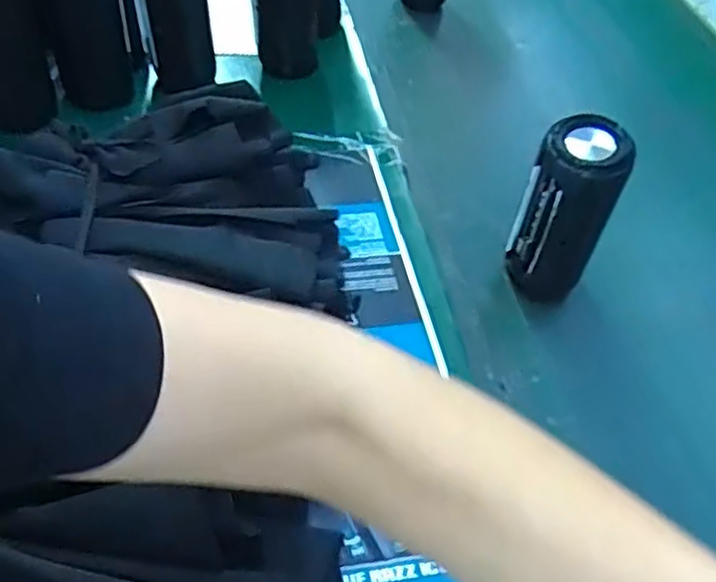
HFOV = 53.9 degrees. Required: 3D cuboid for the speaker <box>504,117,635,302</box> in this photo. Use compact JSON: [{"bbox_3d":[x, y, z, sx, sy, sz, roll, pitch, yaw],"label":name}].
[{"bbox_3d":[0.155,-0.051,0.545,0.068,0.164,0.053,22,50,12],"label":"speaker"}]

